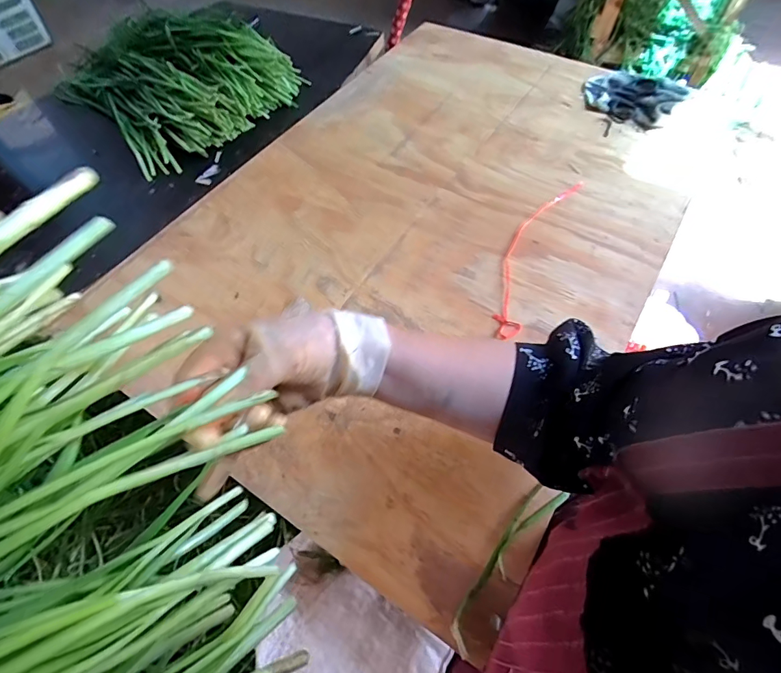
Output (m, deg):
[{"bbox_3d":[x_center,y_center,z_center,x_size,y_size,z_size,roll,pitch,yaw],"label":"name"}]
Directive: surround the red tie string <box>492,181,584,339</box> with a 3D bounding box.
[{"bbox_3d":[0.187,-0.120,0.568,0.055,0.008,0.308,23,62,16],"label":"red tie string"}]

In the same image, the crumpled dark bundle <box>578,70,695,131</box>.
[{"bbox_3d":[0.397,-0.404,0.717,0.094,0.039,0.162,-39,62,-20],"label":"crumpled dark bundle"}]

